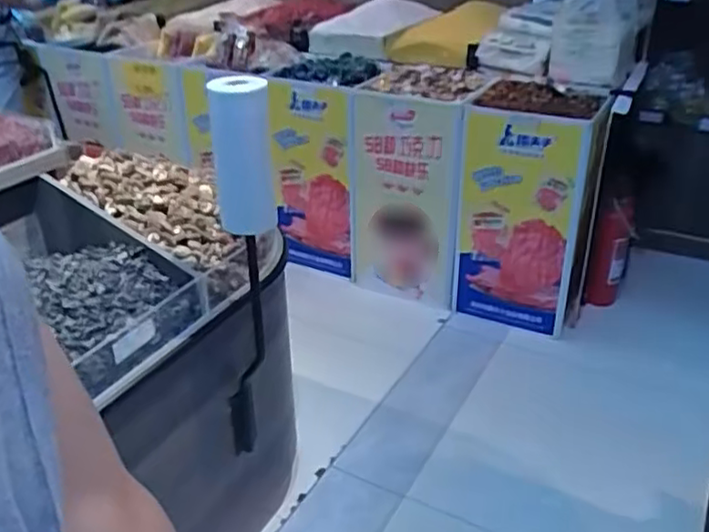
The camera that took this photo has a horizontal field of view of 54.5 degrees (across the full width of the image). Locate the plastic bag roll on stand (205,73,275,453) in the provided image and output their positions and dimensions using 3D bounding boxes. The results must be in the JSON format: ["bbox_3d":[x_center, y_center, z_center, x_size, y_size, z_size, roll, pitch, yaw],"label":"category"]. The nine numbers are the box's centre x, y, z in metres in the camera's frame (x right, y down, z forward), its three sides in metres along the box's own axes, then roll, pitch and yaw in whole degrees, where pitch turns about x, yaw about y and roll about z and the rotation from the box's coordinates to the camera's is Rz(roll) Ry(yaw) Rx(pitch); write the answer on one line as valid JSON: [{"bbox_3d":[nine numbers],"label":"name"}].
[{"bbox_3d":[-0.202,0.027,1.345,0.118,0.764,0.100,-2,29,-2],"label":"plastic bag roll on stand"}]

